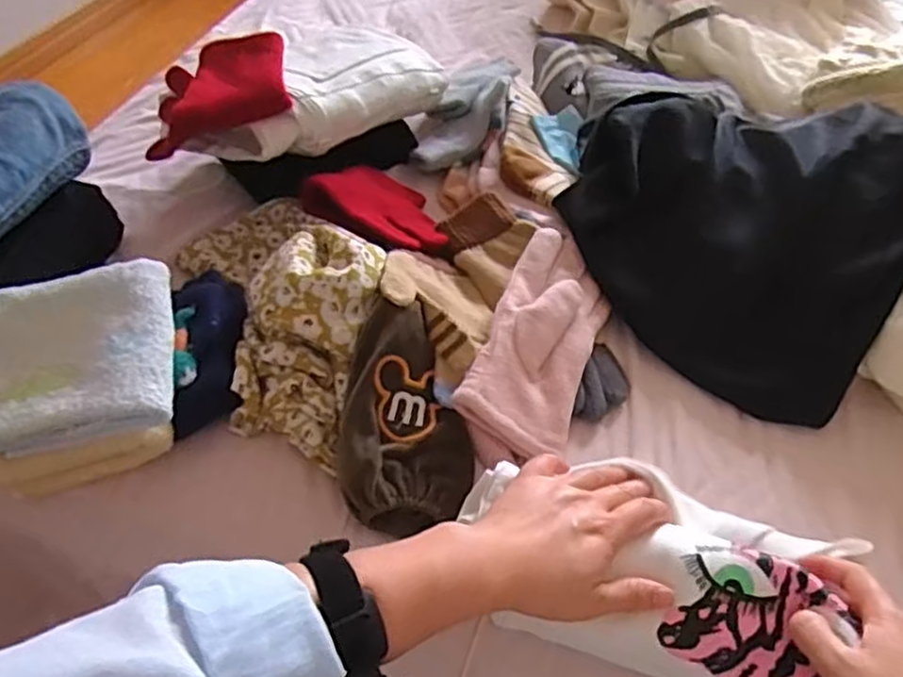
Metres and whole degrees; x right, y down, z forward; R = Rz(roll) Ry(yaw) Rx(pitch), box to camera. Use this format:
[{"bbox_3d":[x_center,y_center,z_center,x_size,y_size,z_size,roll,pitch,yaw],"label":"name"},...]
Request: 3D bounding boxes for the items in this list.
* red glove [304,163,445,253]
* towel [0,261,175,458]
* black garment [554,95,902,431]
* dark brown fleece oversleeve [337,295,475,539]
[{"bbox_3d":[-0.058,-0.127,0.636,0.123,0.042,0.090,20,52,13],"label":"red glove"},{"bbox_3d":[-0.253,0.011,0.475,0.121,0.029,0.114,-11,64,0],"label":"towel"},{"bbox_3d":[0.322,-0.075,0.582,0.450,0.143,0.276,15,51,9],"label":"black garment"},{"bbox_3d":[-0.030,0.052,0.498,0.091,0.028,0.156,8,71,-20],"label":"dark brown fleece oversleeve"}]

